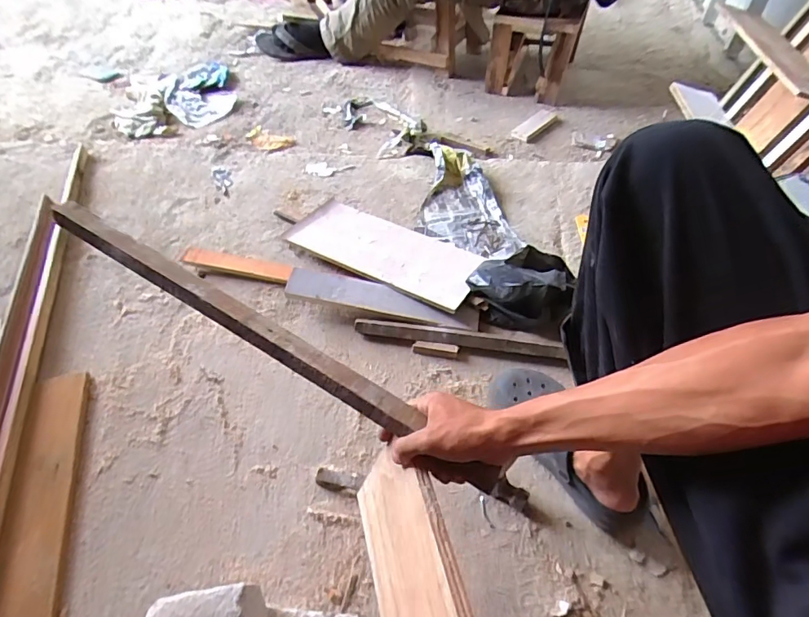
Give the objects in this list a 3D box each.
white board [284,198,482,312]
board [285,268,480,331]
[{"bbox_3d":[-0.041,-0.123,0.973,0.391,0.017,0.180,24,45,19],"label":"white board"},{"bbox_3d":[-0.039,-0.019,0.885,0.353,0.016,0.060,11,71,2],"label":"board"}]

